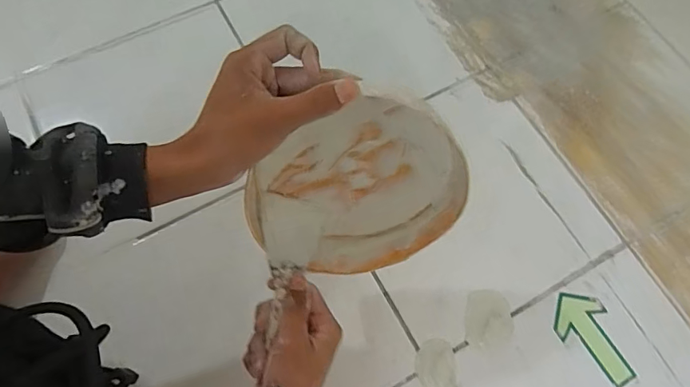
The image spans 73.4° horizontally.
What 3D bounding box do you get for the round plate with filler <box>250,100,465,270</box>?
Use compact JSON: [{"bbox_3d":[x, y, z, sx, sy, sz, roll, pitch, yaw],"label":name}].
[{"bbox_3d":[0.008,0.006,0.433,0.209,0.172,0.048,-27,37,15],"label":"round plate with filler"}]

